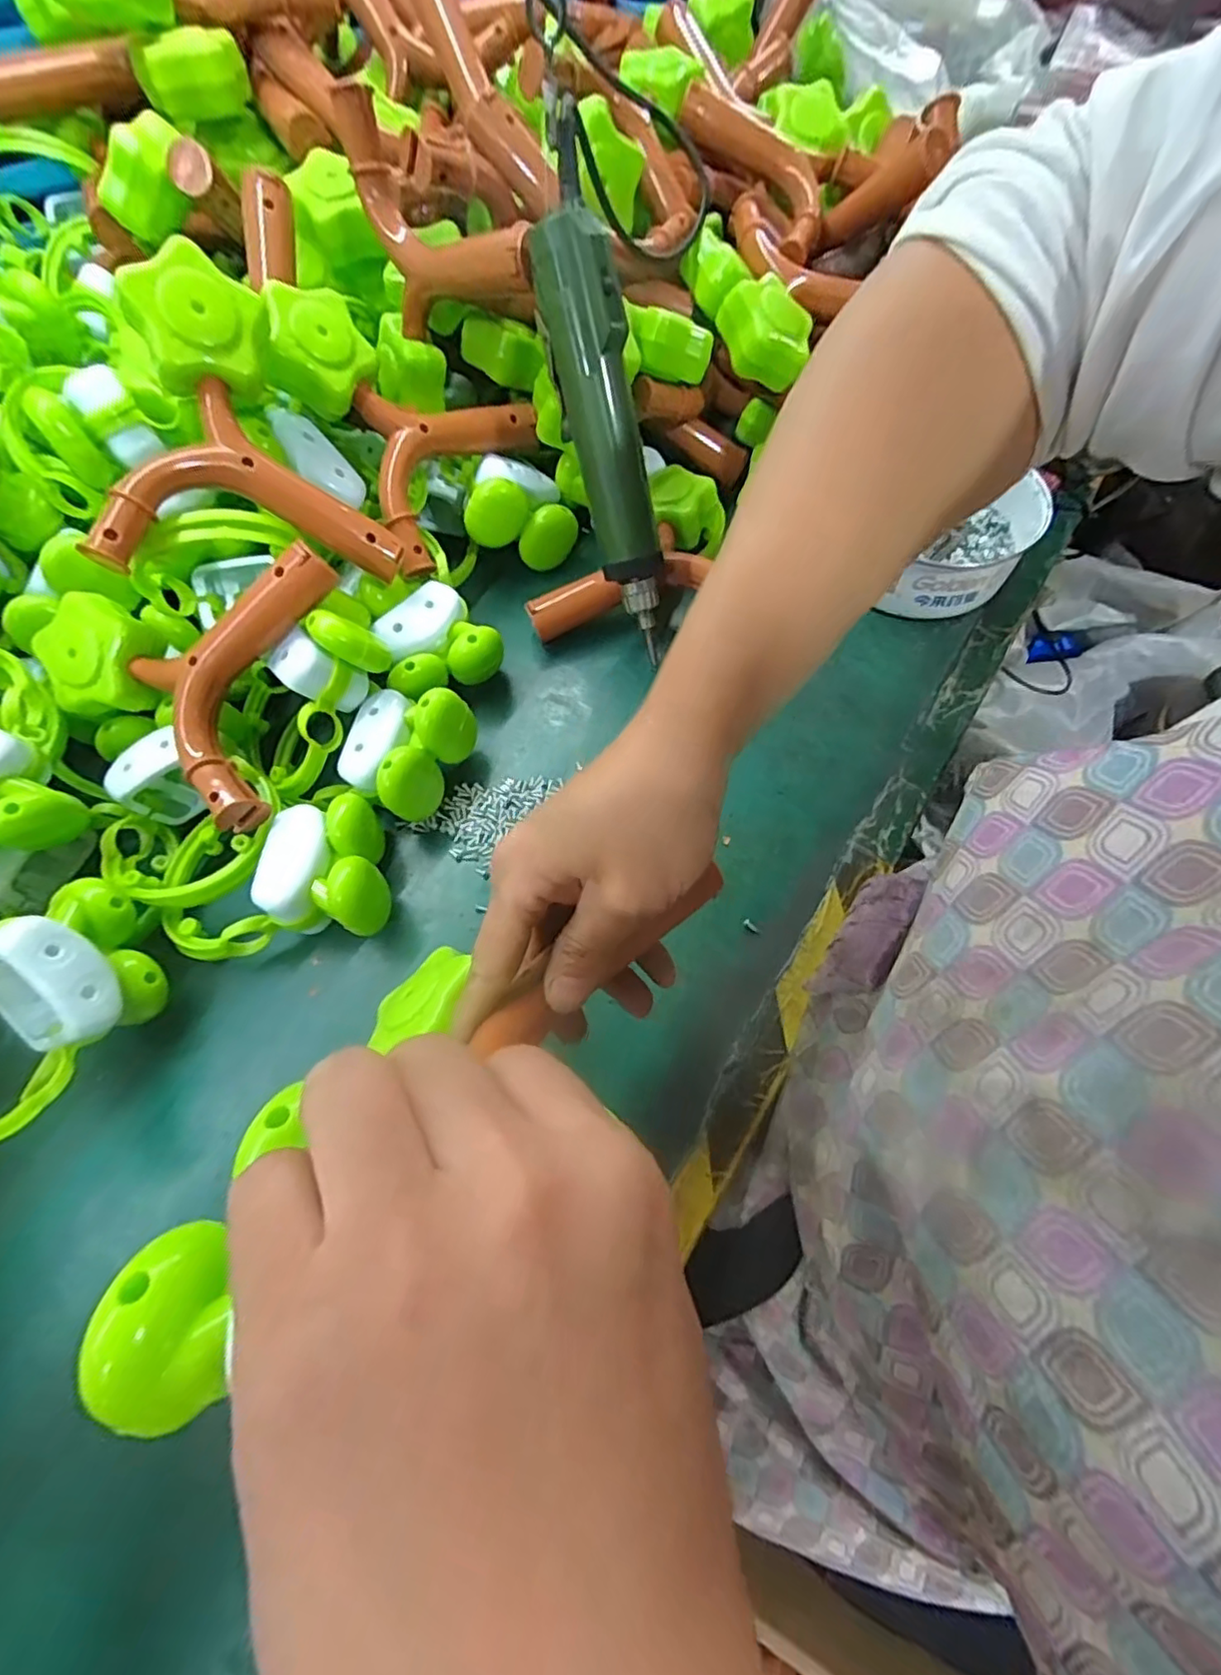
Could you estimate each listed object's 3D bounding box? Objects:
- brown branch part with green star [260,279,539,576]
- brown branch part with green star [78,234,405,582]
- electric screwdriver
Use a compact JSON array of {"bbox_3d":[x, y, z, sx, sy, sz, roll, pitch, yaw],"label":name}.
[{"bbox_3d":[-0.150,-0.265,0.430,0.043,0.170,0.143,9,87,51],"label":"brown branch part with green star"},{"bbox_3d":[-0.222,-0.220,0.361,0.154,0.128,0.119,-22,65,-8],"label":"brown branch part with green star"},{"bbox_3d":[-0.005,-0.257,0.397,0.040,0.259,0.040,-19,29,-7],"label":"electric screwdriver"}]

